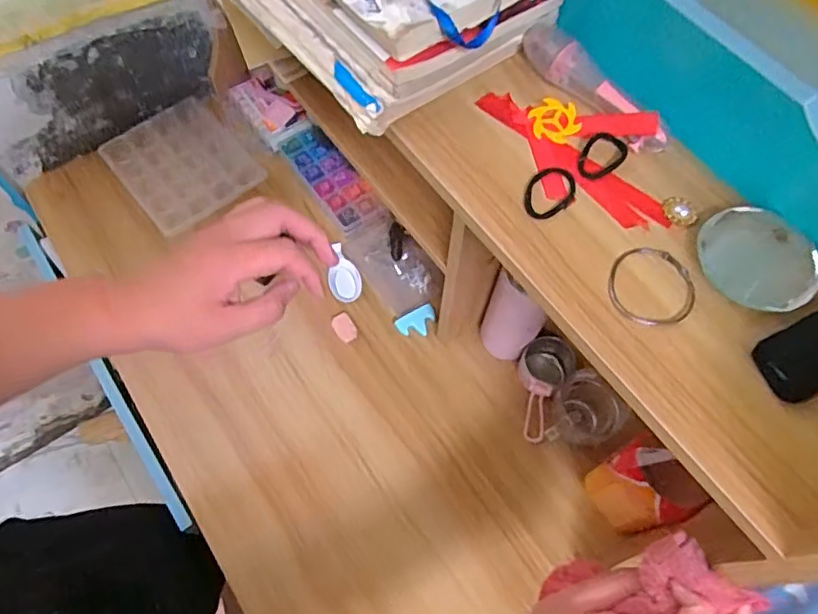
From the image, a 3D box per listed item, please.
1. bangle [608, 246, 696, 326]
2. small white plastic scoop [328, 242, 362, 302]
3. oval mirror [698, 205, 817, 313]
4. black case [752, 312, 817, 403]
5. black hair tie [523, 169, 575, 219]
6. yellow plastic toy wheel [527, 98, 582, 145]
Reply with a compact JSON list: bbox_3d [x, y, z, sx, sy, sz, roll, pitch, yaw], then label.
[{"bbox_3d":[0.161,-0.014,0.387,0.055,0.005,0.058,0,63,-1],"label":"bangle"},{"bbox_3d":[-0.095,-0.050,0.813,0.044,0.013,0.094,-17,64,-10],"label":"small white plastic scoop"},{"bbox_3d":[0.230,-0.031,0.383,0.061,0.011,0.075,-42,73,2],"label":"oval mirror"},{"bbox_3d":[0.246,0.029,0.353,0.059,0.021,0.040,-21,65,-12],"label":"black case"},{"bbox_3d":[0.103,-0.083,0.420,0.034,0.004,0.050,26,65,12],"label":"black hair tie"},{"bbox_3d":[0.112,-0.143,0.447,0.036,0.009,0.038,0,63,-1],"label":"yellow plastic toy wheel"}]

